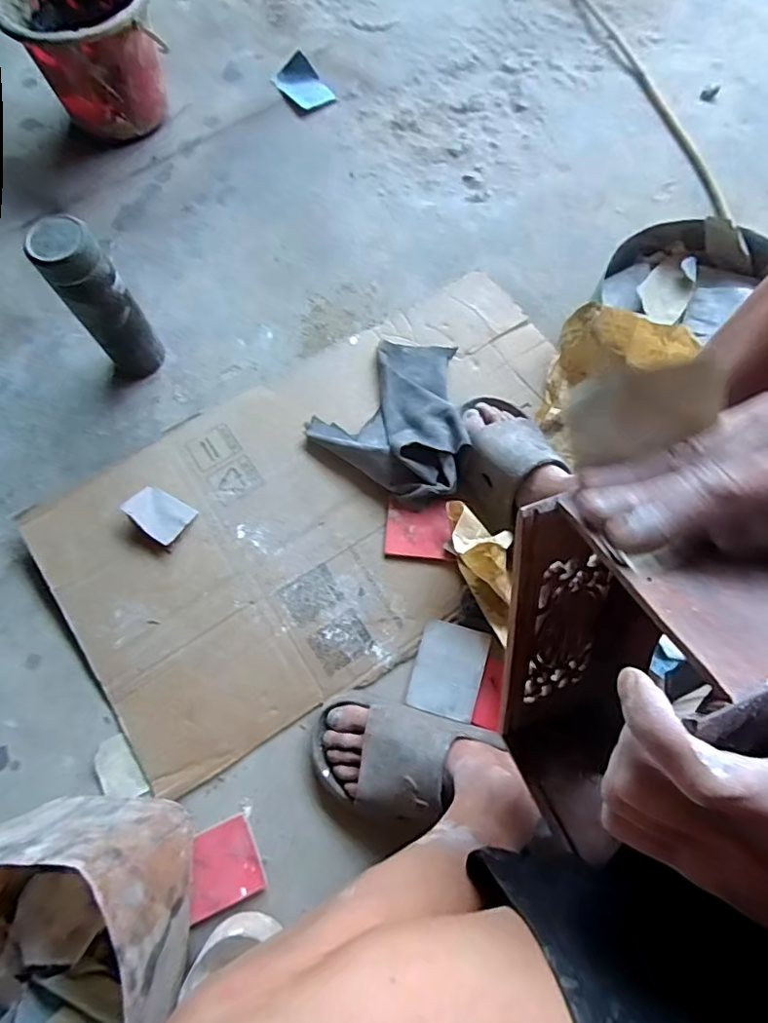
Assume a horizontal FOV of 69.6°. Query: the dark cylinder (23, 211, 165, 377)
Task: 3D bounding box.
[{"bbox_3d":[-0.339,-0.249,0.674,0.071,0.216,0.067,-35,75,-10],"label":"dark cylinder"}]

